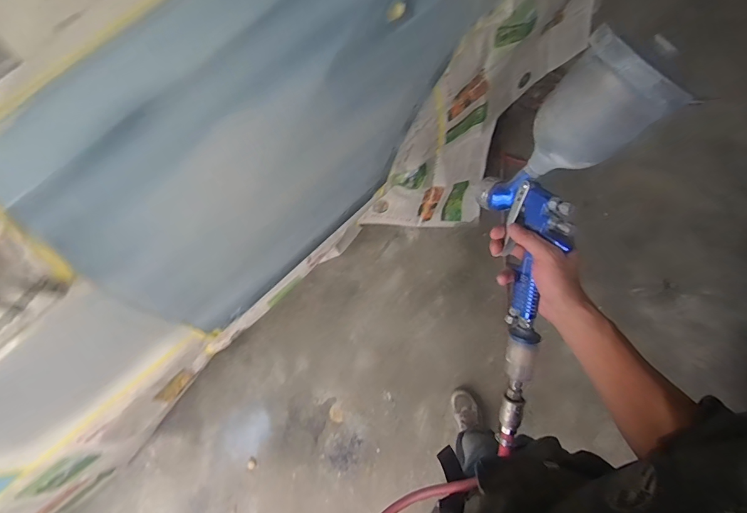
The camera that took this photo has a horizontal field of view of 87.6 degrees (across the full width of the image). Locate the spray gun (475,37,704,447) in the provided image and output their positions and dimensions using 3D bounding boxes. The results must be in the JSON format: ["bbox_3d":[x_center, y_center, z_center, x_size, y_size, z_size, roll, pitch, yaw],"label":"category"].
[{"bbox_3d":[0.190,0.000,0.463,0.120,0.132,0.451,8,114,4],"label":"spray gun"}]

